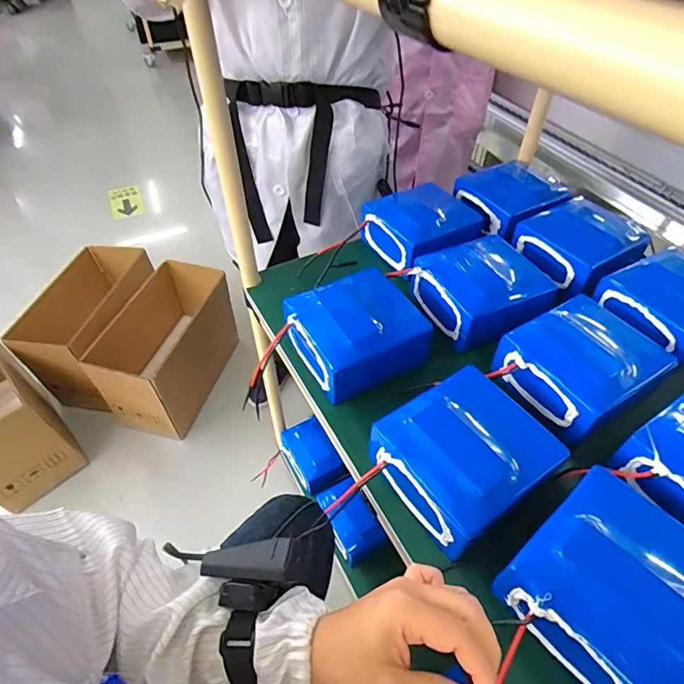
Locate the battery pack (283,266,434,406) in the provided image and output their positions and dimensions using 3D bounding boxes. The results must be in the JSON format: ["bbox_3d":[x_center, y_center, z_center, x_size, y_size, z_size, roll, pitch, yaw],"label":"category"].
[{"bbox_3d":[0.013,-0.017,0.596,0.164,0.083,0.140,-22,51,-17],"label":"battery pack"}]

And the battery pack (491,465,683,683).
[{"bbox_3d":[0.233,0.208,0.383,0.158,0.071,0.138,-34,55,-26],"label":"battery pack"}]

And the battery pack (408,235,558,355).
[{"bbox_3d":[0.199,-0.072,0.645,0.163,0.069,0.151,-17,49,-13],"label":"battery pack"}]

